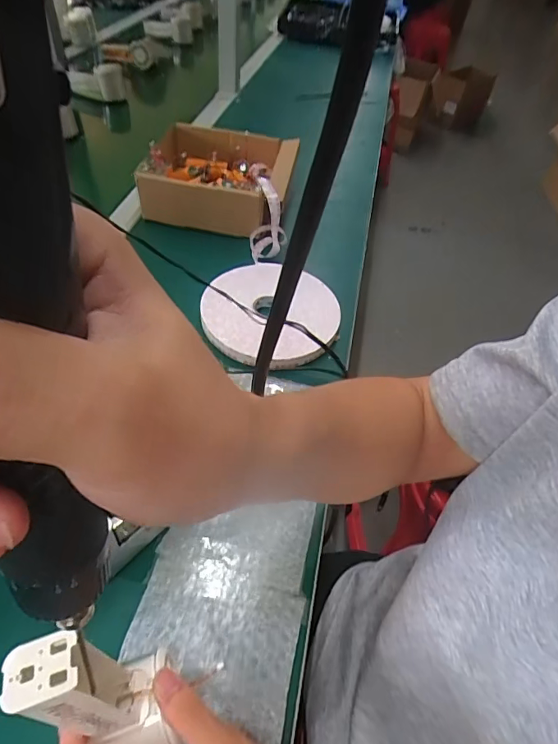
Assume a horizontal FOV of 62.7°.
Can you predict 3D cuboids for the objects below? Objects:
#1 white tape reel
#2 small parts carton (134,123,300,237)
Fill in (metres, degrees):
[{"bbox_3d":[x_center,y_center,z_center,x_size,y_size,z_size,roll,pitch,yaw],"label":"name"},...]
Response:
[{"bbox_3d":[-0.009,-0.079,0.572,0.167,0.020,0.175,12,48,4],"label":"white tape reel"},{"bbox_3d":[-0.098,-0.306,0.724,0.221,0.074,0.196,10,48,2],"label":"small parts carton"}]

